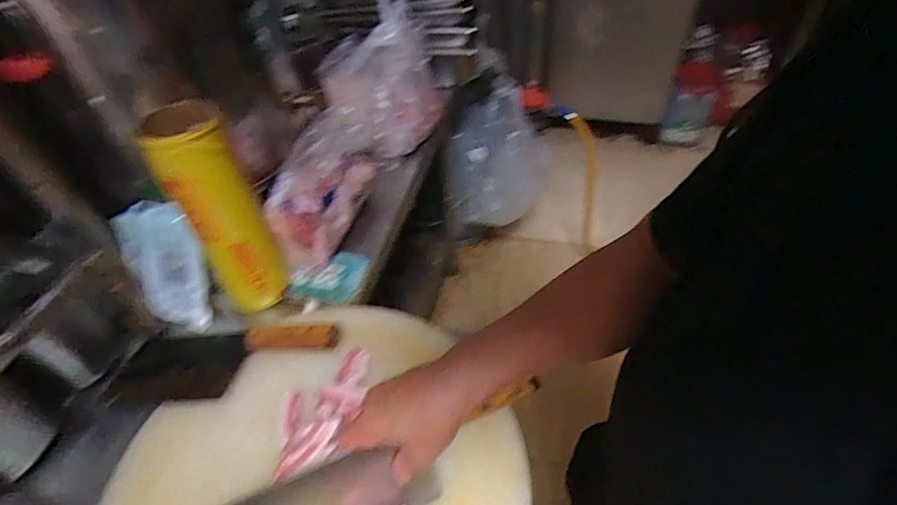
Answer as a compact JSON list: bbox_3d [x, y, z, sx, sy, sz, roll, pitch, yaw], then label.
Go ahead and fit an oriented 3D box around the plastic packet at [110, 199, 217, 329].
[{"bbox_3d":[-0.362,0.021,0.610,0.107,0.168,0.020,-7,17,6],"label":"plastic packet"}]

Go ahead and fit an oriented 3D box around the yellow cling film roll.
[{"bbox_3d":[-0.273,-0.047,0.581,0.078,0.258,0.091,-19,49,-12],"label":"yellow cling film roll"}]

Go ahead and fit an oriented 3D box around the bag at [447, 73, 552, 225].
[{"bbox_3d":[0.153,-0.274,1.401,0.274,0.387,0.155,-33,53,-23],"label":"bag"}]

